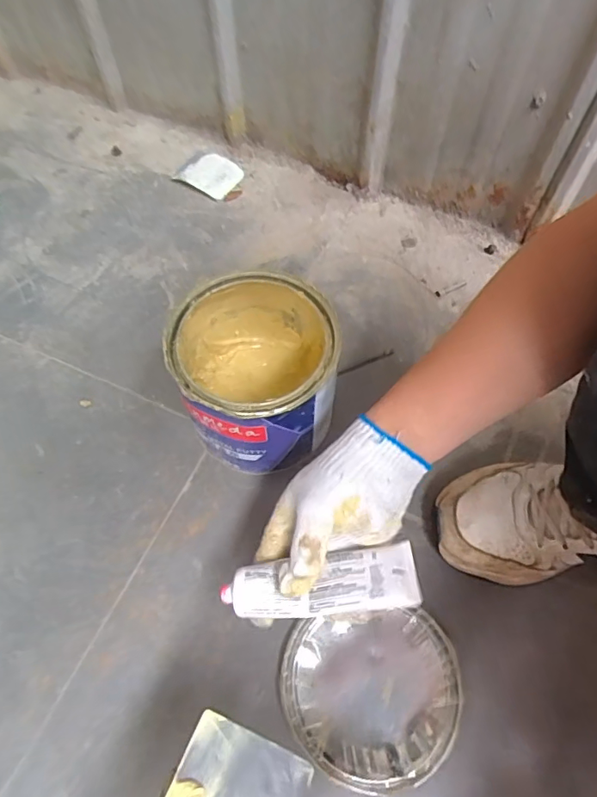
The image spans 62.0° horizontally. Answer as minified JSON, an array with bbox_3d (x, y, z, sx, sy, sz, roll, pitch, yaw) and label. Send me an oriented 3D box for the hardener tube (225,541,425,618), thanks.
[{"bbox_3d":[0.015,0.137,0.369,0.143,0.023,0.046,-9,61,5],"label":"hardener tube"}]

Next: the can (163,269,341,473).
[{"bbox_3d":[-0.041,-0.025,0.510,0.154,0.140,0.160,0,61,0],"label":"can"}]

